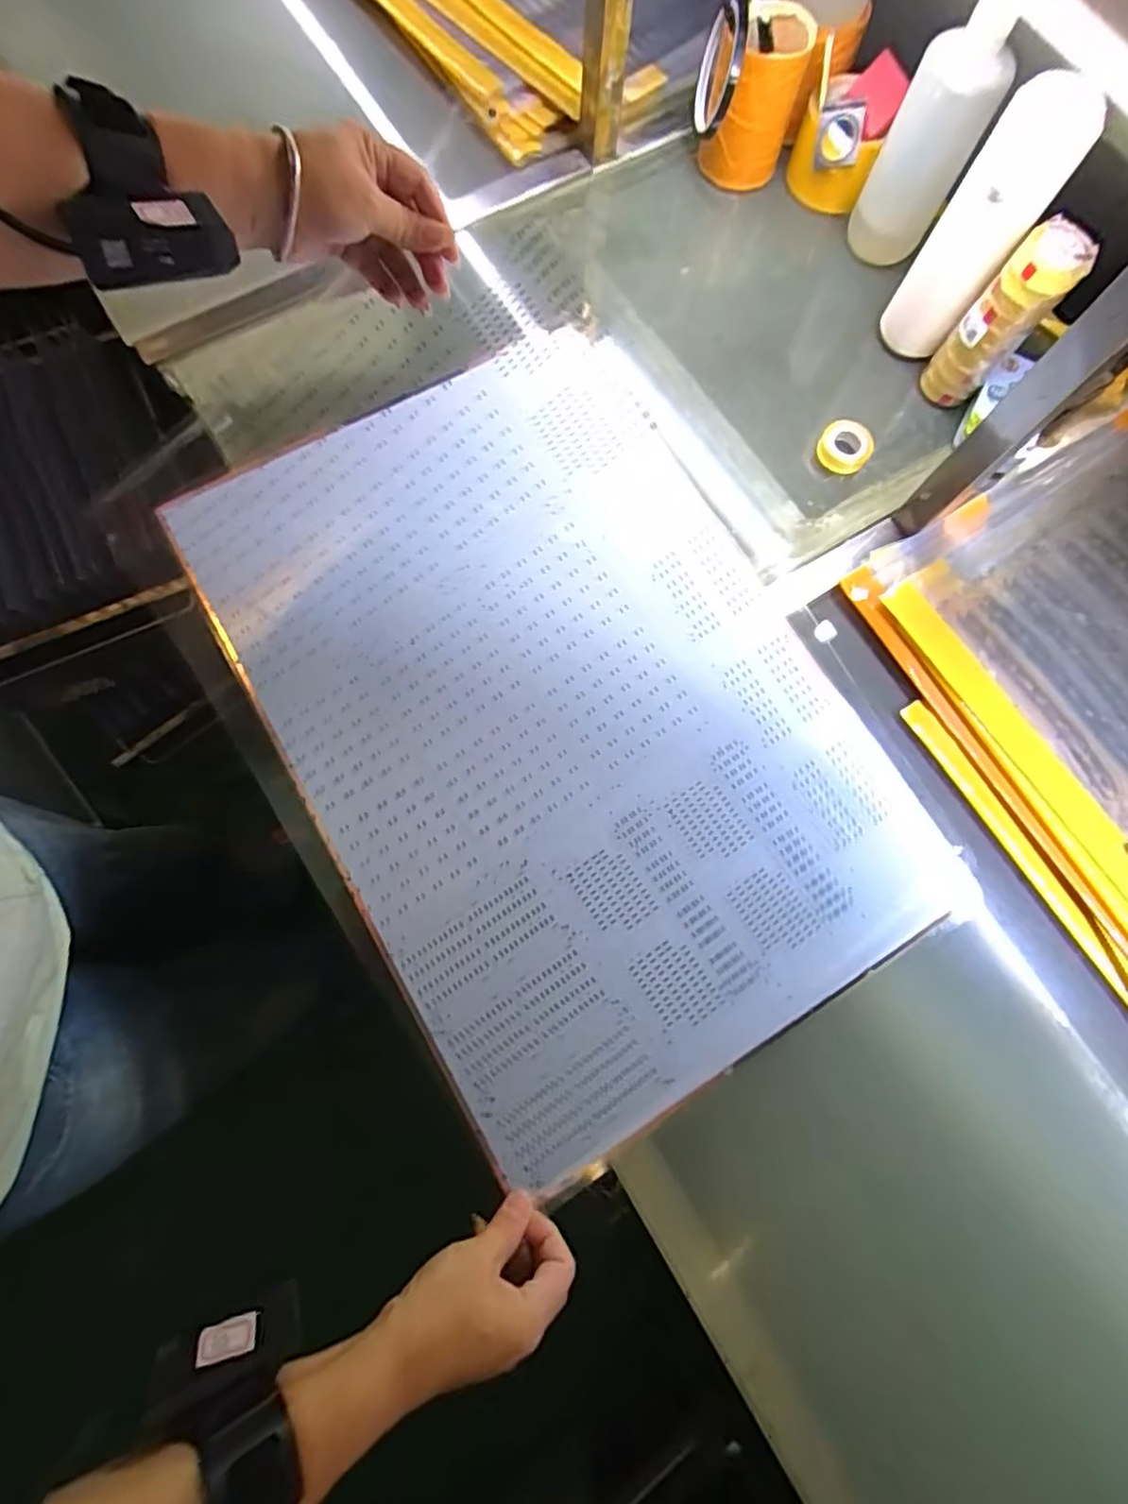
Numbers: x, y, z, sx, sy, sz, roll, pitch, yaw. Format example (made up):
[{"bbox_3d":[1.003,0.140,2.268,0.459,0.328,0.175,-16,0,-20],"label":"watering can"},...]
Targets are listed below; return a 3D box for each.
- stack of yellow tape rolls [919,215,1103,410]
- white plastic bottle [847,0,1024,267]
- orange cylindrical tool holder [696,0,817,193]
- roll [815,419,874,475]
[{"bbox_3d":[0.368,-0.366,0.513,0.059,0.132,0.045,44,79,7],"label":"stack of yellow tape rolls"},{"bbox_3d":[0.322,-0.539,0.539,0.073,0.149,0.065,22,77,2],"label":"white plastic bottle"},{"bbox_3d":[0.182,-0.638,0.582,0.086,0.102,0.090,15,77,1],"label":"orange cylindrical tool holder"},{"bbox_3d":[0.259,-0.281,0.554,0.046,0.020,0.047,1,77,-2],"label":"roll"}]

